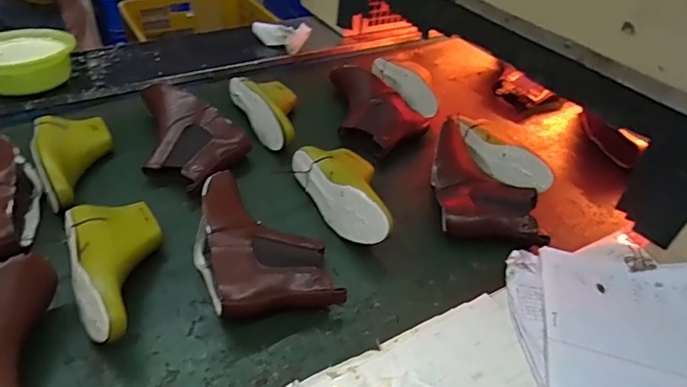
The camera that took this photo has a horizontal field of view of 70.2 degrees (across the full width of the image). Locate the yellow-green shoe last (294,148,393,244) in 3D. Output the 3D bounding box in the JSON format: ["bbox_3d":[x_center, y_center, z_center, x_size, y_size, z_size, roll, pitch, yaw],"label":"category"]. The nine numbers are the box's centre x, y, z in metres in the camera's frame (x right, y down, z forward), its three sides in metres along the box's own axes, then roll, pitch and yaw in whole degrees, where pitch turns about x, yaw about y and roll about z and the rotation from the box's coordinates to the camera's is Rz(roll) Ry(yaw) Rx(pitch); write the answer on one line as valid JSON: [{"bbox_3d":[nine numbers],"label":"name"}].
[{"bbox_3d":[0.016,-0.005,0.754,0.106,0.076,0.223,-15,43,-23],"label":"yellow-green shoe last"}]

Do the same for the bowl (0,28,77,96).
[{"bbox_3d":[-0.634,-0.260,0.954,0.173,0.064,0.173,16,41,12],"label":"bowl"}]

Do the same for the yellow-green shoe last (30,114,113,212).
[{"bbox_3d":[-0.426,-0.060,0.781,0.108,0.076,0.216,-16,45,-23],"label":"yellow-green shoe last"}]

